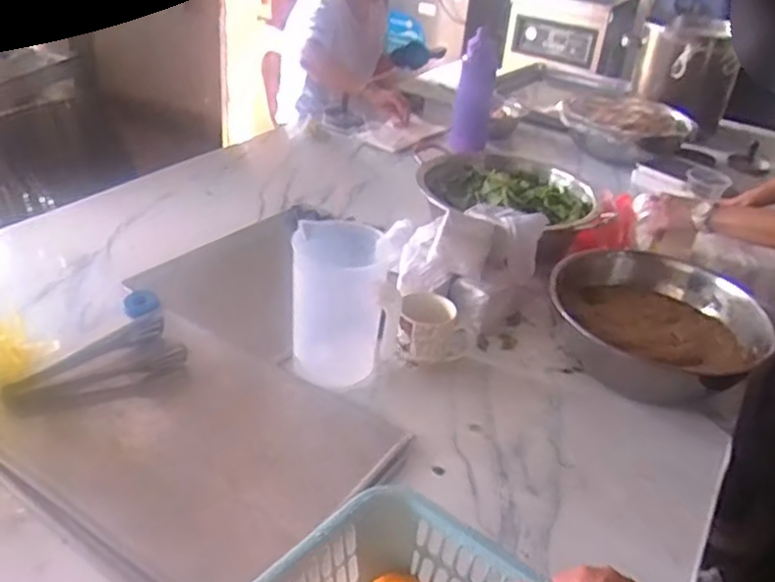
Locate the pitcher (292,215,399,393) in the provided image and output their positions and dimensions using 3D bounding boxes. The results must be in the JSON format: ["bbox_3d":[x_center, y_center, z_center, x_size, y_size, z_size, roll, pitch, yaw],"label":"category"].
[{"bbox_3d":[-0.064,0.029,0.966,0.140,0.198,0.141,1,32,-7],"label":"pitcher"}]

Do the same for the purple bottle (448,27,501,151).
[{"bbox_3d":[0.218,-0.493,1.752,0.093,0.281,0.097,8,32,0],"label":"purple bottle"}]

